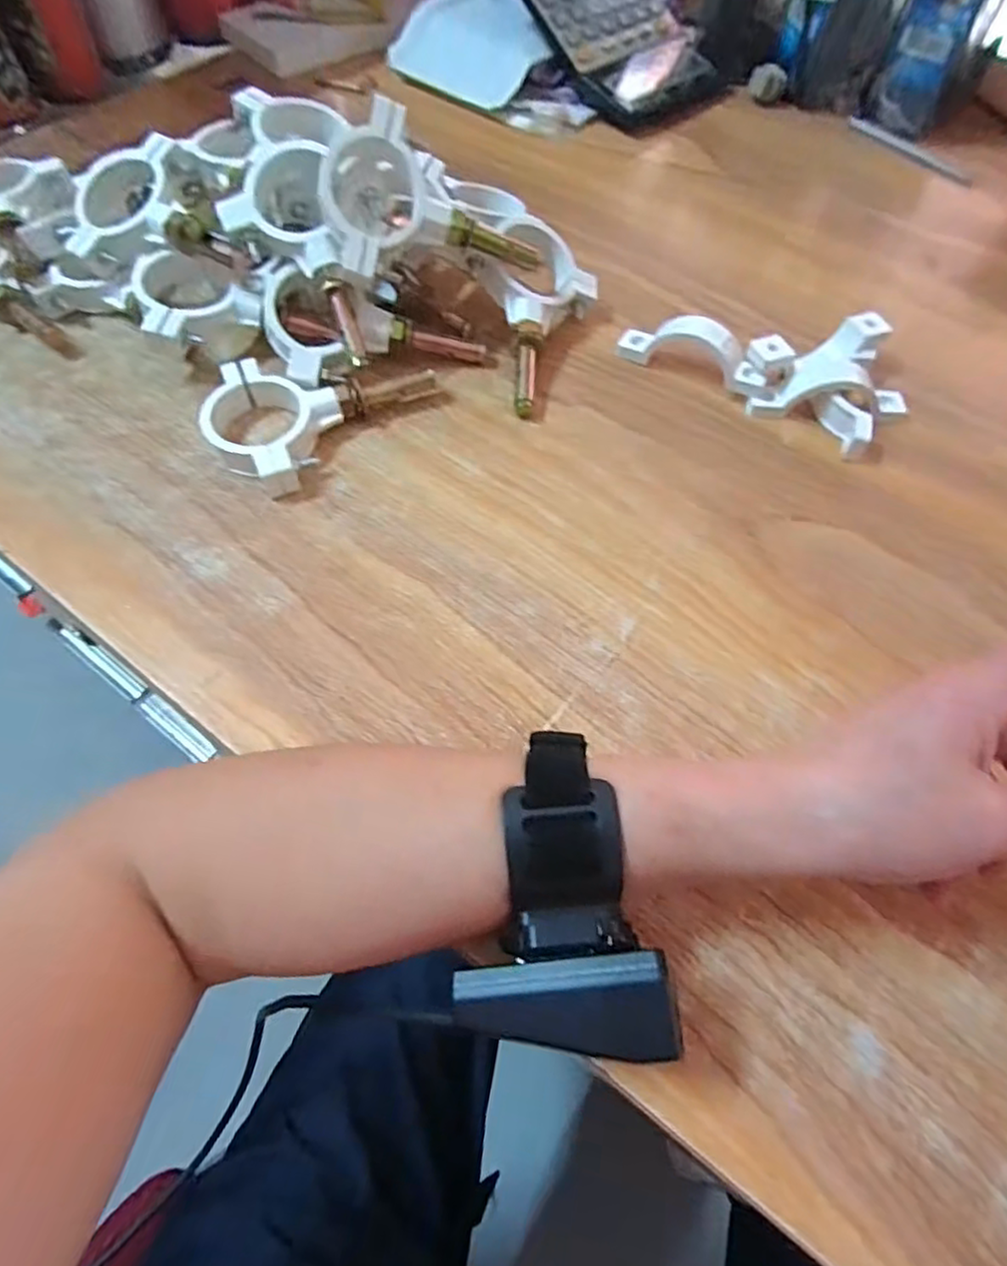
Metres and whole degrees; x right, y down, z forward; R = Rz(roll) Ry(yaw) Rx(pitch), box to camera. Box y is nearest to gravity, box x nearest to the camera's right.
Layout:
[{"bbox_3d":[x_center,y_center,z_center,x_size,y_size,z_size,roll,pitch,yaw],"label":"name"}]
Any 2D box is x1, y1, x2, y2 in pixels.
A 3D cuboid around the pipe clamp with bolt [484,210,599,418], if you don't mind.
[{"bbox_3d":[0.018,-0.188,0.399,0.065,0.030,0.133,9,72,3],"label":"pipe clamp with bolt"}]

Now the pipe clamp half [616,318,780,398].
[{"bbox_3d":[0.114,-0.163,0.394,0.092,0.031,0.020,31,63,15],"label":"pipe clamp half"}]

